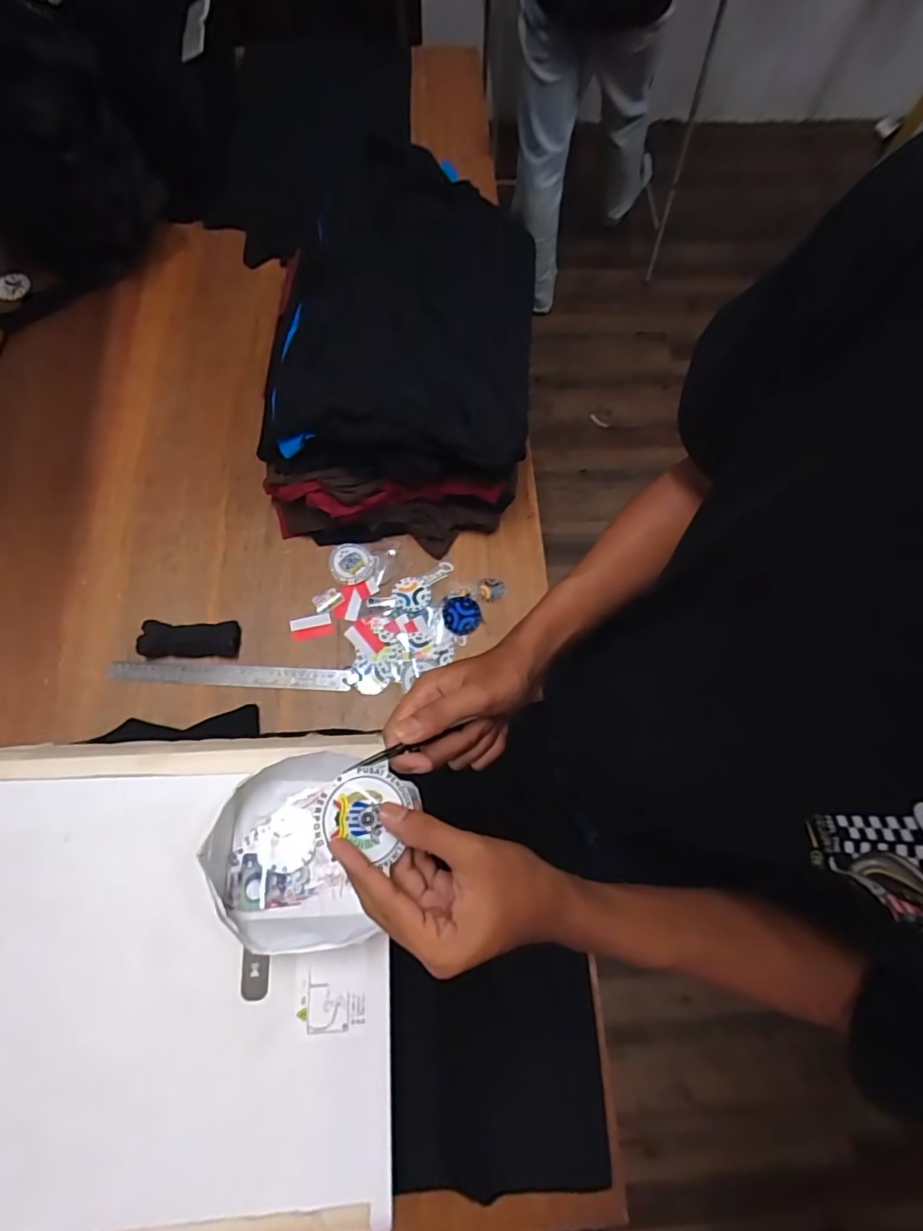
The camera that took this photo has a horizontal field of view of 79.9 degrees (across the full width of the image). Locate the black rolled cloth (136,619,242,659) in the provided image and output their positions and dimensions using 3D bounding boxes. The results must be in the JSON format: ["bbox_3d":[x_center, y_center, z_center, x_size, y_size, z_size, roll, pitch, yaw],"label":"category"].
[{"bbox_3d":[-0.367,0.031,0.747,0.124,0.031,0.047,-2,71,-3],"label":"black rolled cloth"}]

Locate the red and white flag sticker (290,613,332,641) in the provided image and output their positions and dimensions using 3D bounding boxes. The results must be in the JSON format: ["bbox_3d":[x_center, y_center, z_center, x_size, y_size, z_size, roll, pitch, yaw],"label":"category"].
[{"bbox_3d":[-0.212,0.016,0.778,0.057,0.004,0.030,-12,87,-2],"label":"red and white flag sticker"}]

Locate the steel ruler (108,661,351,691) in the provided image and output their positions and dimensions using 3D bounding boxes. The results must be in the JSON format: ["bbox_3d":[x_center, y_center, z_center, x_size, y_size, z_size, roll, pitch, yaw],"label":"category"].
[{"bbox_3d":[-0.315,0.081,0.749,0.316,0.009,0.027,3,70,-1],"label":"steel ruler"}]

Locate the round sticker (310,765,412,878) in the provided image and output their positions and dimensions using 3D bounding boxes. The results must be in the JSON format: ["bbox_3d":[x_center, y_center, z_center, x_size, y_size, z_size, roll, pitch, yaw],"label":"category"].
[{"bbox_3d":[-0.062,0.125,0.352,0.058,0.004,0.058,11,65,-24],"label":"round sticker"}]

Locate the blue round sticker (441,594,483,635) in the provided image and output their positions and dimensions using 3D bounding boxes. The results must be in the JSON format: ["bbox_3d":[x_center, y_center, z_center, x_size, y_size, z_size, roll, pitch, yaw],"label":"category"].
[{"bbox_3d":[0.000,0.000,0.784,0.055,0.006,0.053,-12,92,-10],"label":"blue round sticker"}]

